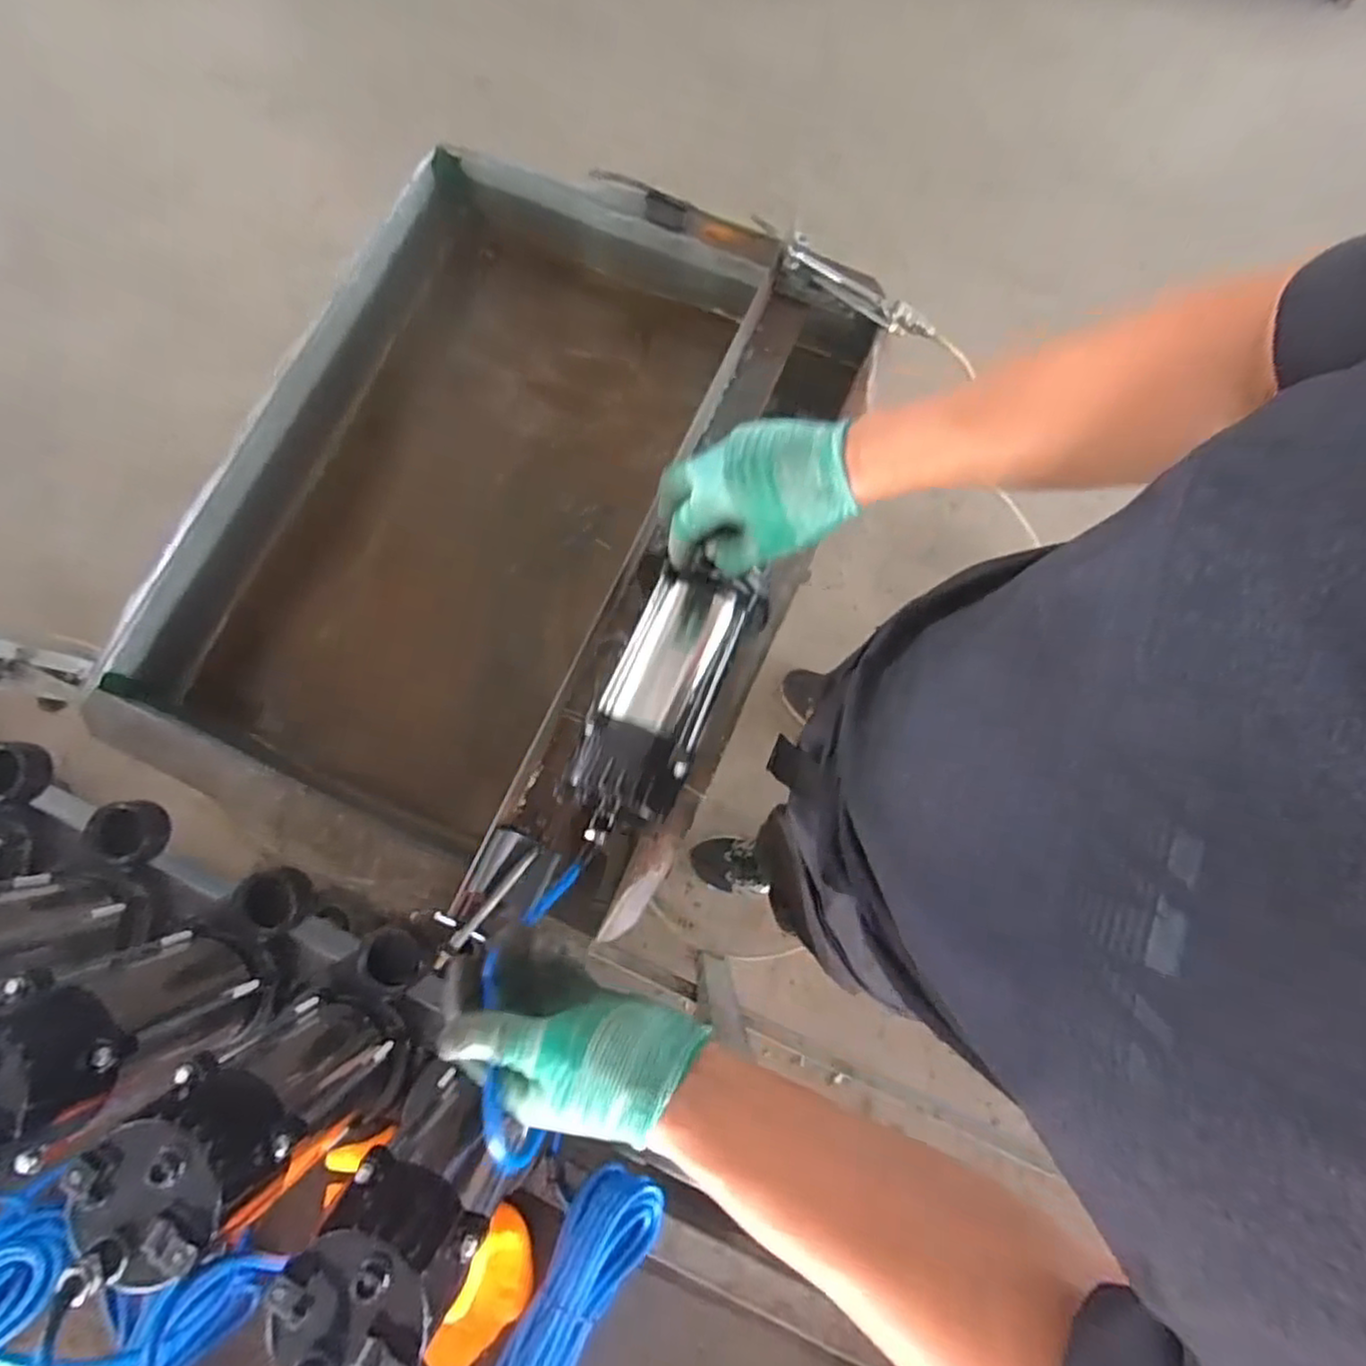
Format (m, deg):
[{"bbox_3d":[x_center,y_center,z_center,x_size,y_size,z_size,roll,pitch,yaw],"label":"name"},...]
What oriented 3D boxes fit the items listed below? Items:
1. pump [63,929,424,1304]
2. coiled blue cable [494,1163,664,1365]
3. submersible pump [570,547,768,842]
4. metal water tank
[{"bbox_3d":[-0.267,0.272,0.486,0.138,0.241,0.112,-41,81,-6],"label":"pump"},{"bbox_3d":[-0.116,0.546,0.536,0.066,0.064,0.334,28,81,6],"label":"coiled blue cable"},{"bbox_3d":[-0.013,0.006,0.553,0.083,0.068,0.230,24,68,5],"label":"submersible pump"},{"bbox_3d":[-0.184,-0.174,0.784,0.587,0.204,0.755,21,81,5],"label":"metal water tank"}]

